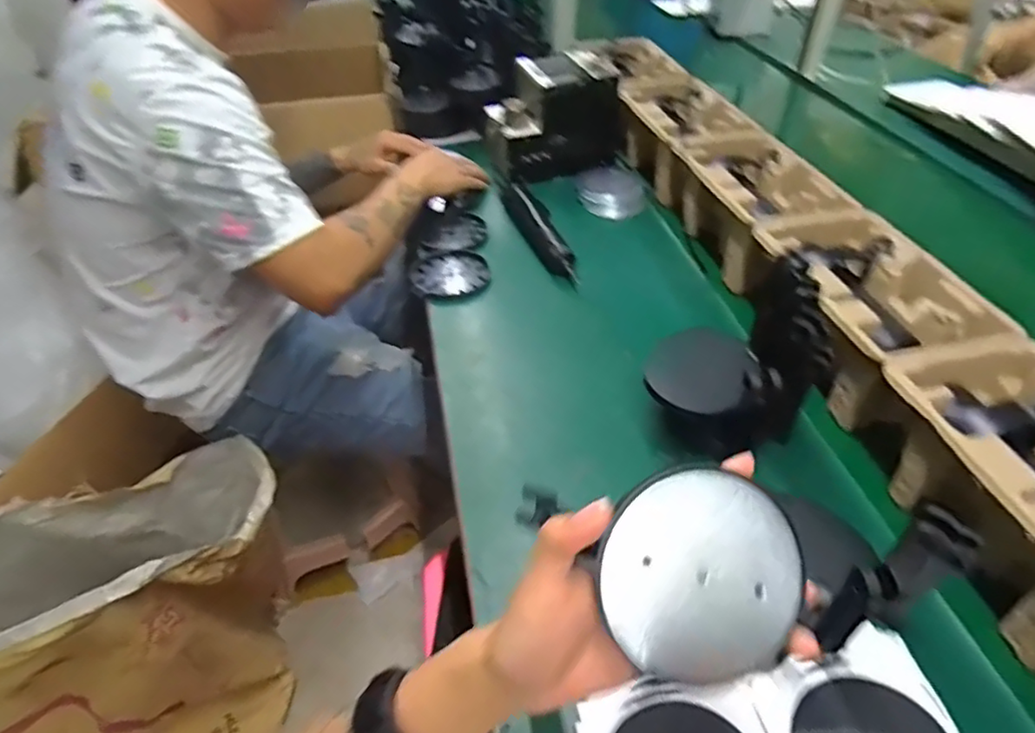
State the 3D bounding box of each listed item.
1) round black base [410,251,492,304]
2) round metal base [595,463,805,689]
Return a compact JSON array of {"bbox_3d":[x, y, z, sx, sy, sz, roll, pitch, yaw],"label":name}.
[{"bbox_3d":[-0.086,-0.115,0.784,0.098,0.019,0.088,-2,47,-8],"label":"round black base"},{"bbox_3d":[0.084,0.097,0.283,0.093,0.006,0.097,0,88,-5],"label":"round metal base"}]

